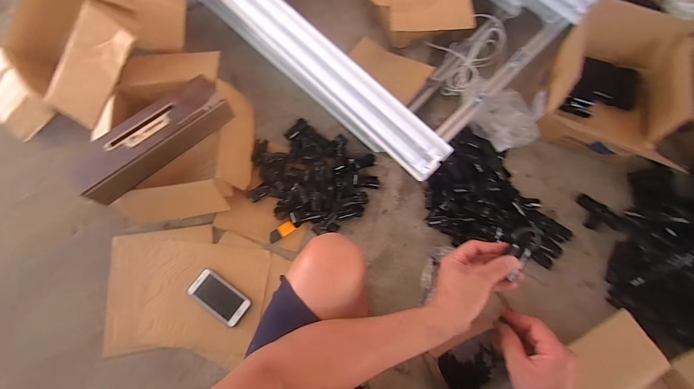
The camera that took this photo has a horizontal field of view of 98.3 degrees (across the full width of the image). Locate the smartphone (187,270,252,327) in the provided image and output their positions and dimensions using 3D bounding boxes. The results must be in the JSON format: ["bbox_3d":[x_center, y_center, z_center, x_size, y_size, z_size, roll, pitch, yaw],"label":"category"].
[{"bbox_3d":[-0.327,0.264,0.766,0.152,0.012,0.079,33,84,8],"label":"smartphone"}]

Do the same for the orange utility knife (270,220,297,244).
[{"bbox_3d":[-0.176,0.101,0.814,0.077,0.014,0.027,-34,75,6],"label":"orange utility knife"}]

